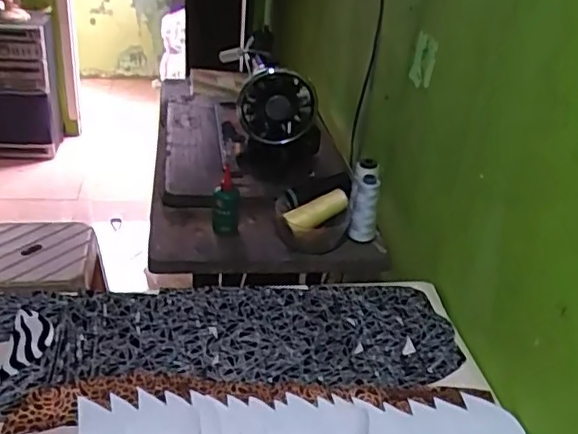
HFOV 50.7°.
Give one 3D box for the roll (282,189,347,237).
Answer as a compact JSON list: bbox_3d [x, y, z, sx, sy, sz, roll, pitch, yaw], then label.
[{"bbox_3d":[0.047,-0.009,0.985,0.113,0.036,0.034,-27,39,-13],"label":"roll"}]

